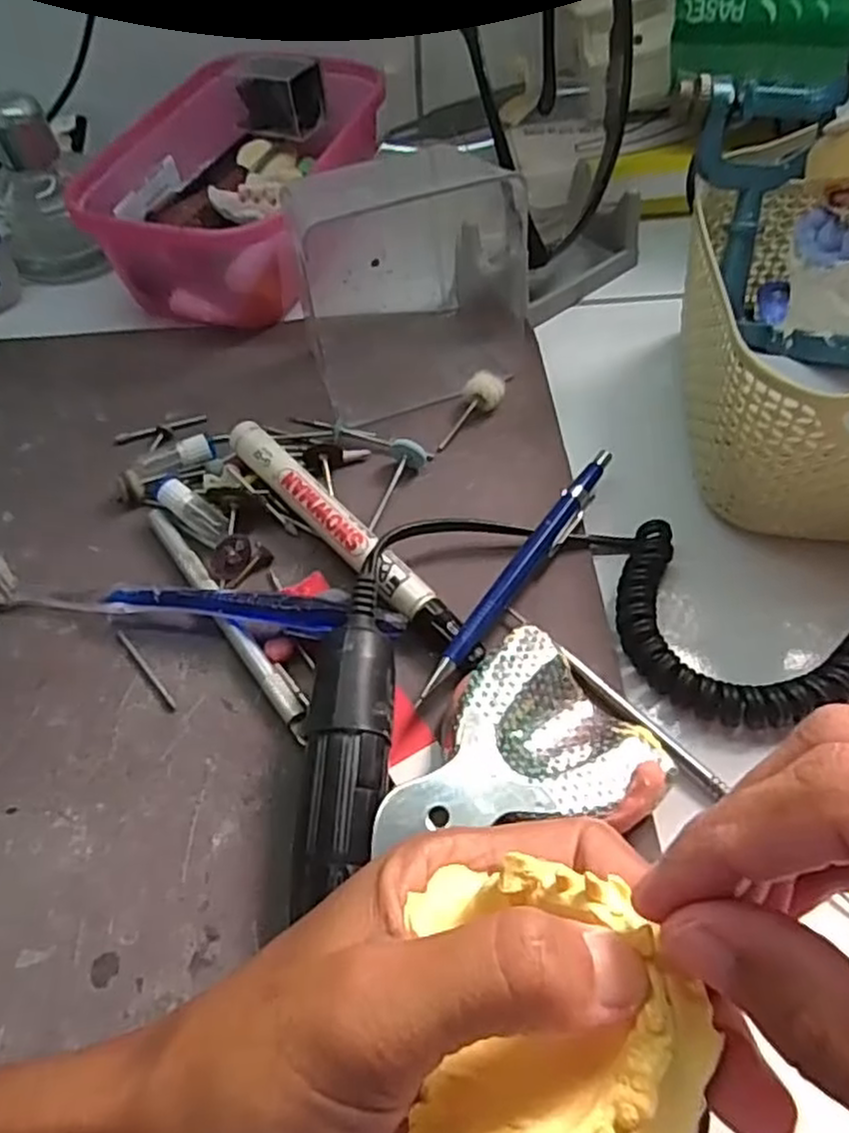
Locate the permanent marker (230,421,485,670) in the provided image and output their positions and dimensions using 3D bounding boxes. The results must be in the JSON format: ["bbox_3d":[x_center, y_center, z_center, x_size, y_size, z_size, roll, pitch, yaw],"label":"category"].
[{"bbox_3d":[-0.031,-0.011,0.288,0.015,0.019,0.144,-38,62,-22],"label":"permanent marker"}]

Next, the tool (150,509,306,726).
[{"bbox_3d":[-0.078,0.017,0.280,0.008,0.007,0.116,-32,60,-19],"label":"tool"}]

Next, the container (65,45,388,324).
[{"bbox_3d":[-0.103,-0.215,0.410,0.120,0.064,0.176,13,56,11],"label":"container"}]

